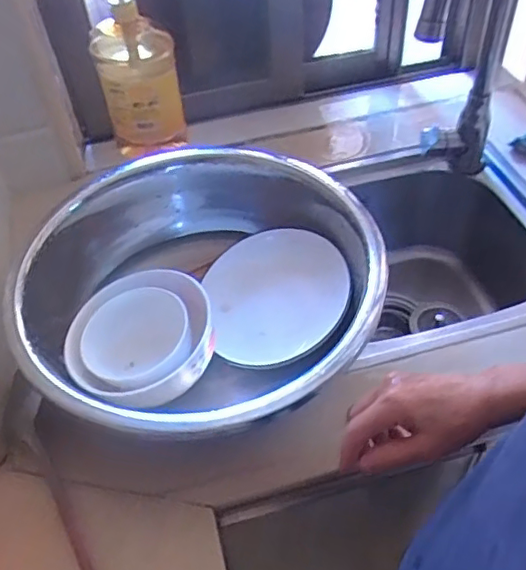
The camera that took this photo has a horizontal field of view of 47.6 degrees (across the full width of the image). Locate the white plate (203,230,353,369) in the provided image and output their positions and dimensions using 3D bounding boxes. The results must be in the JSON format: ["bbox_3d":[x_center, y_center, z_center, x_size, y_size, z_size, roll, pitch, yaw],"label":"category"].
[{"bbox_3d":[0.014,0.013,0.673,0.160,0.022,0.156,-5,68,13],"label":"white plate"}]

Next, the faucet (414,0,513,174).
[{"bbox_3d":[0.241,-0.260,0.708,0.090,0.372,0.277,13,51,16],"label":"faucet"}]

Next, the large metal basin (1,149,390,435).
[{"bbox_3d":[-0.060,0.012,0.638,0.354,0.128,0.369,-2,48,3],"label":"large metal basin"}]

